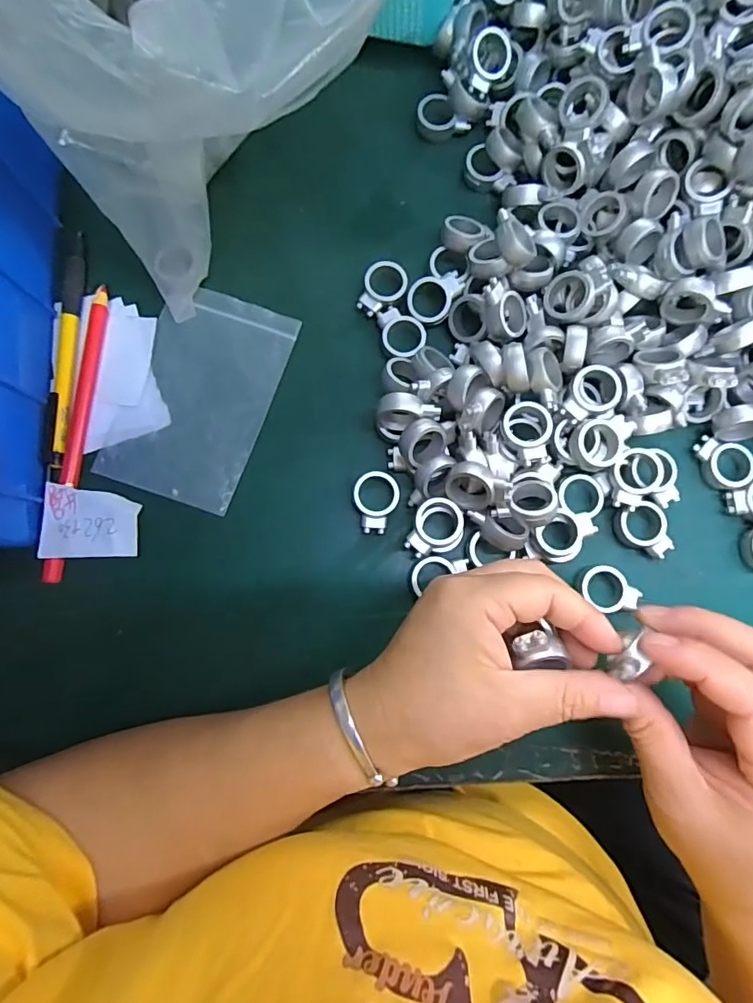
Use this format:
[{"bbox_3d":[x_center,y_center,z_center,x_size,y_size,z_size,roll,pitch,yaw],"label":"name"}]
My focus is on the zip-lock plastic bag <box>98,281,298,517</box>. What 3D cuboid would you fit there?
[{"bbox_3d":[-0.100,-0.062,0.295,0.075,0.005,0.122,19,81,0],"label":"zip-lock plastic bag"}]

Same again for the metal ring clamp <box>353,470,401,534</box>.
[{"bbox_3d":[0.000,0.000,0.284,0.025,0.005,0.034,-3,82,-1],"label":"metal ring clamp"}]

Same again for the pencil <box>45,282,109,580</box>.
[{"bbox_3d":[-0.168,-0.039,0.284,0.010,0.006,0.166,6,82,0],"label":"pencil"}]

